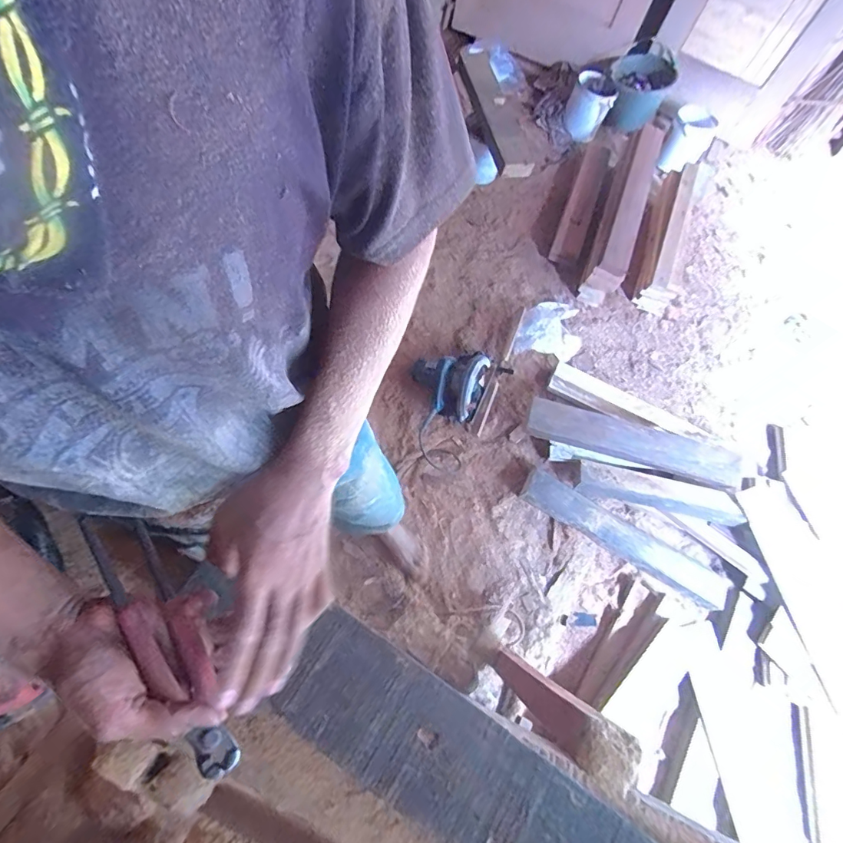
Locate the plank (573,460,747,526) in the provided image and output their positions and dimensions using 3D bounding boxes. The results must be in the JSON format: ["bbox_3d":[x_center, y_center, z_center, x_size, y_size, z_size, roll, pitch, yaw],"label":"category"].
[{"bbox_3d":[0.692,0.203,1.298,0.458,0.061,0.093,15,68,-1],"label":"plank"}]

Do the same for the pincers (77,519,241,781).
[{"bbox_3d":[-0.199,0.170,0.346,0.033,0.030,0.211,-30,84,-11],"label":"pincers"}]

